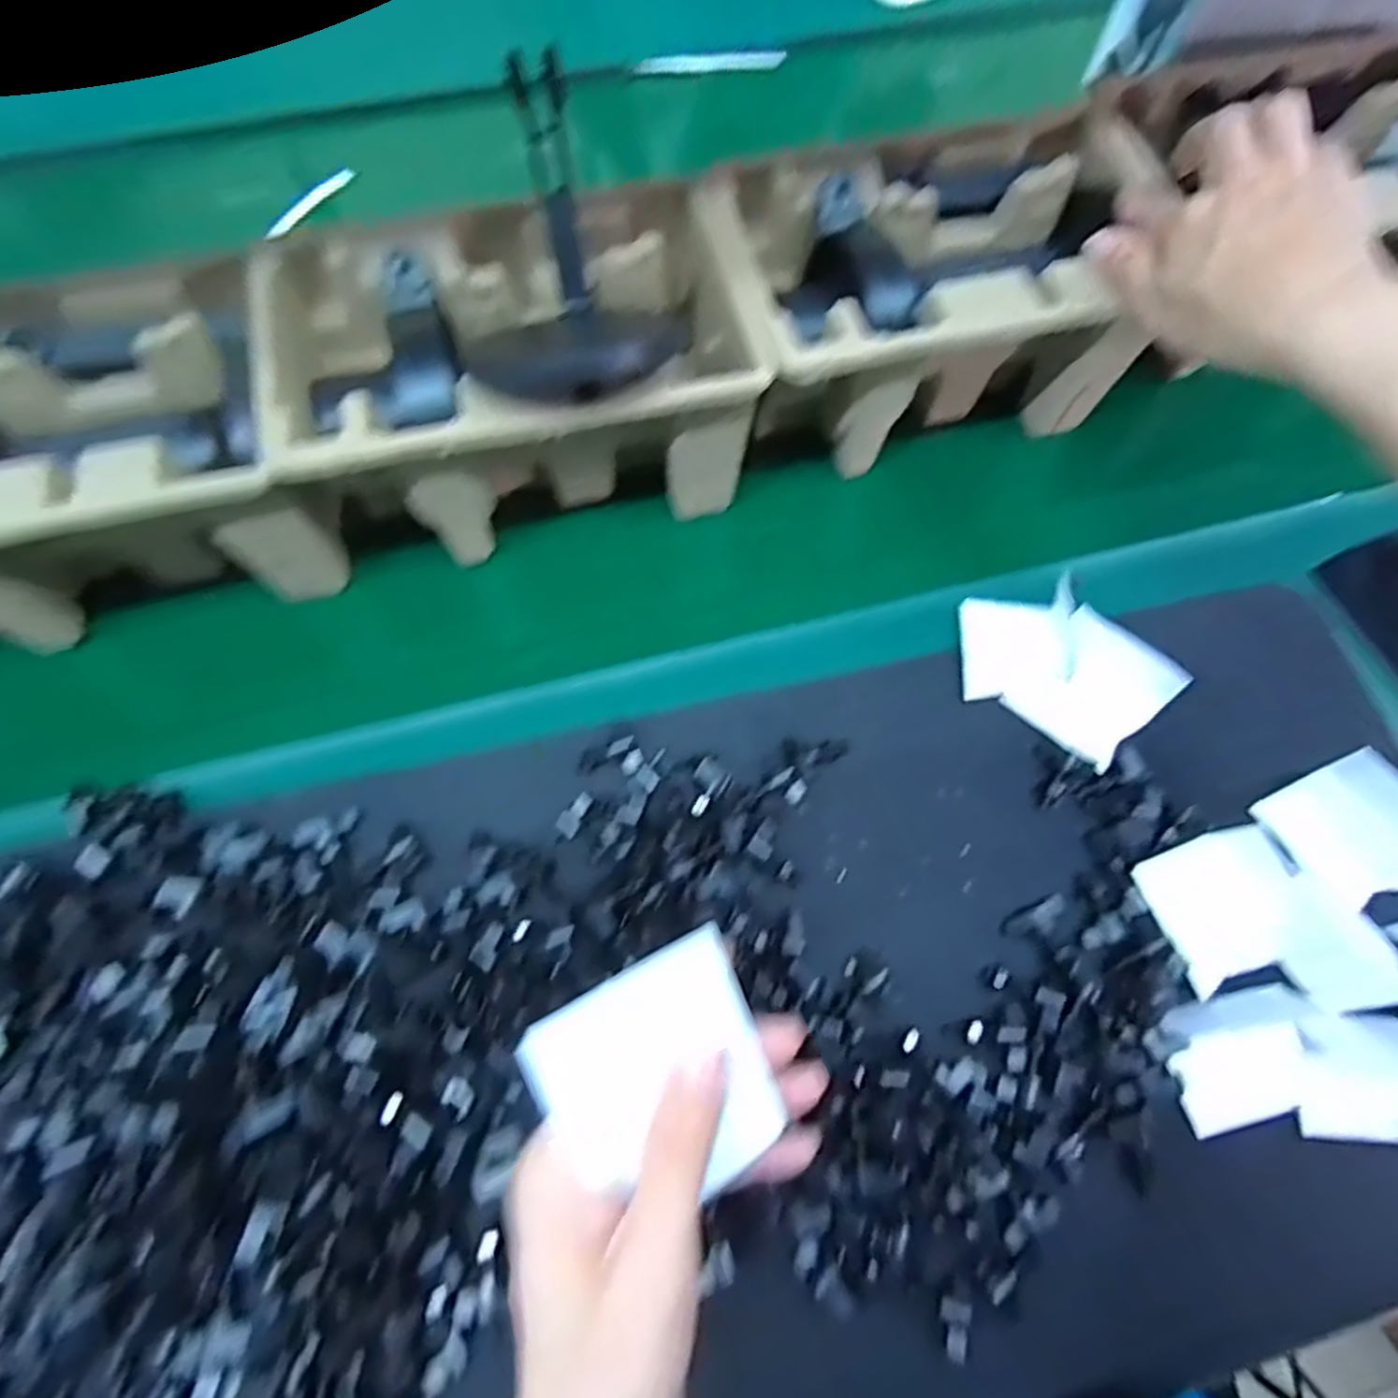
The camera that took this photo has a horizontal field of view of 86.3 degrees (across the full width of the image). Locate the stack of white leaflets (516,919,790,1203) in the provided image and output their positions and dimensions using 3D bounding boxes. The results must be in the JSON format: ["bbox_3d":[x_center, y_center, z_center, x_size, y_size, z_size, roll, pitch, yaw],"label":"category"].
[{"bbox_3d":[-0.010,0.118,0.225,0.064,0.007,0.086,-23,108,-18],"label":"stack of white leaflets"}]

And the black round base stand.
[{"bbox_3d":[-0.068,-0.194,0.343,0.090,0.095,0.124,-17,69,-7],"label":"black round base stand"}]

